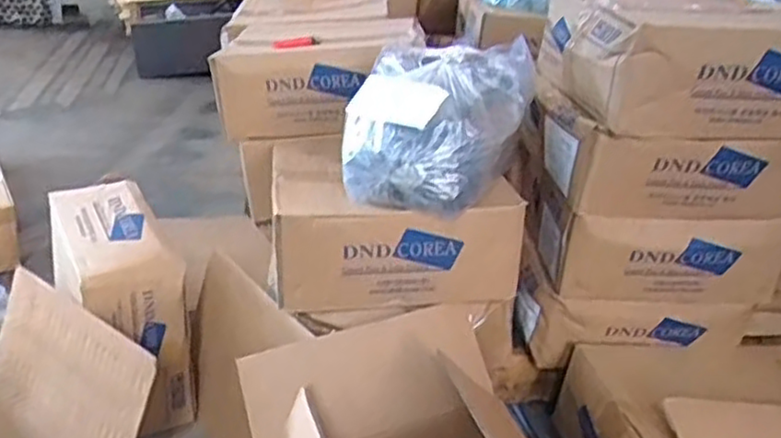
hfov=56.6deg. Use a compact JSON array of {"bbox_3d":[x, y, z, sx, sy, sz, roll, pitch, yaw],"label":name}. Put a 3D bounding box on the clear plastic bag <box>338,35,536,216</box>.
[{"bbox_3d":[0.059,-0.128,0.947,0.205,0.161,0.210,13,26,11],"label":"clear plastic bag"}]

